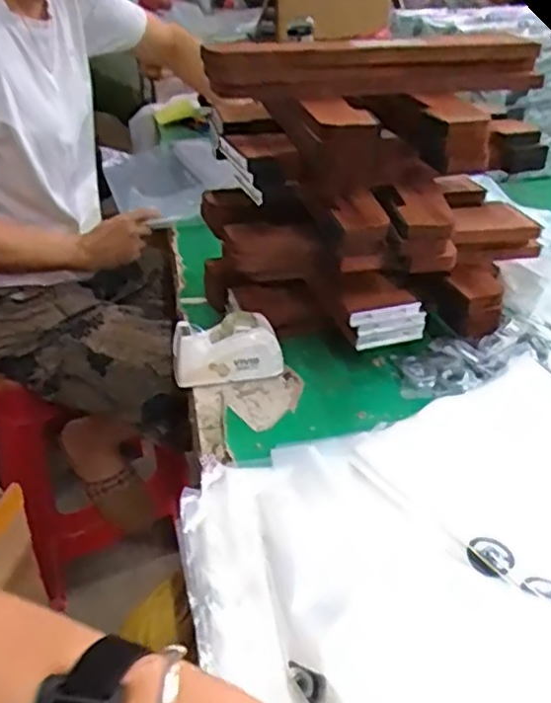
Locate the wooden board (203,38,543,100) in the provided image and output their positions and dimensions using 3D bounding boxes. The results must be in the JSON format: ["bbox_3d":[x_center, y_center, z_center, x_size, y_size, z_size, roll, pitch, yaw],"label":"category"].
[{"bbox_3d":[0.111,-0.305,0.768,0.366,0.062,0.044,-4,32,-7],"label":"wooden board"}]

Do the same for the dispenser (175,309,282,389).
[{"bbox_3d":[-0.052,-0.003,0.762,0.118,0.056,0.055,-5,32,-7],"label":"dispenser"}]

